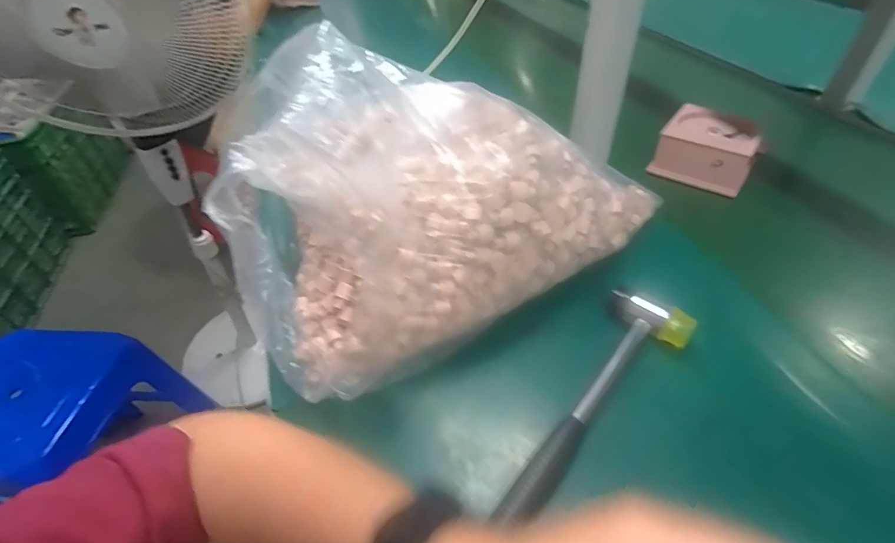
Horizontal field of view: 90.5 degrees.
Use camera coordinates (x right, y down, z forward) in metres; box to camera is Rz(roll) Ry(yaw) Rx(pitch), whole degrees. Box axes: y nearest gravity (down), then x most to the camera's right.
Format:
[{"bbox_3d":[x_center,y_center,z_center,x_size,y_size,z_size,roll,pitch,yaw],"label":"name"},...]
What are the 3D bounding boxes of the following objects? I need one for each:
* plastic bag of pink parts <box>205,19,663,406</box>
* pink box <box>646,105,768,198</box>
[{"bbox_3d":[0.000,-0.098,0.407,0.408,0.198,0.232,-25,48,-19],"label":"plastic bag of pink parts"},{"bbox_3d":[0.339,-0.160,0.574,0.108,0.053,0.103,28,53,29],"label":"pink box"}]

